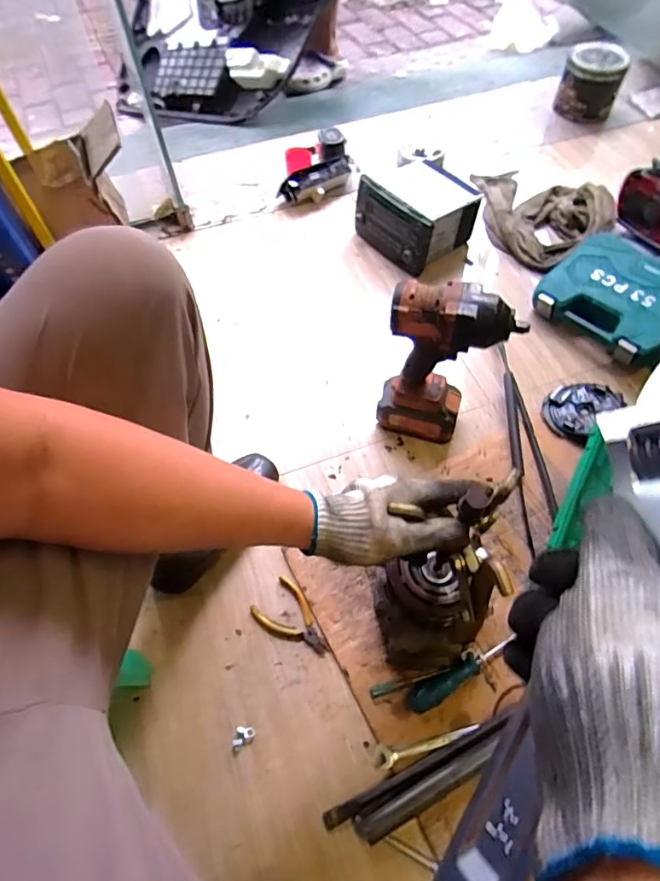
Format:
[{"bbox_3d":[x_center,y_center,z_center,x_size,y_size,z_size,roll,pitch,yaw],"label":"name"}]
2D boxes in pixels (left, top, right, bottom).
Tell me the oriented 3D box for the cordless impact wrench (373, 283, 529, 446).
[{"bbox_3d":[0.164,-0.096,0.746,0.172,0.292,0.068,11,60,9],"label":"cordless impact wrench"}]

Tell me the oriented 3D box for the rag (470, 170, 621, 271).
[{"bbox_3d":[0.467,-0.532,1.139,0.245,0.073,0.370,-20,59,-9],"label":"rag"}]

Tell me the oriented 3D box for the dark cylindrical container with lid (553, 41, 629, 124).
[{"bbox_3d":[0.725,-0.993,1.395,0.154,0.130,0.164,20,61,15],"label":"dark cylindrical container with lid"}]

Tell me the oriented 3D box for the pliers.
[{"bbox_3d":[-0.047,0.250,0.693,0.115,0.007,0.068,36,66,22],"label":"pliers"}]

